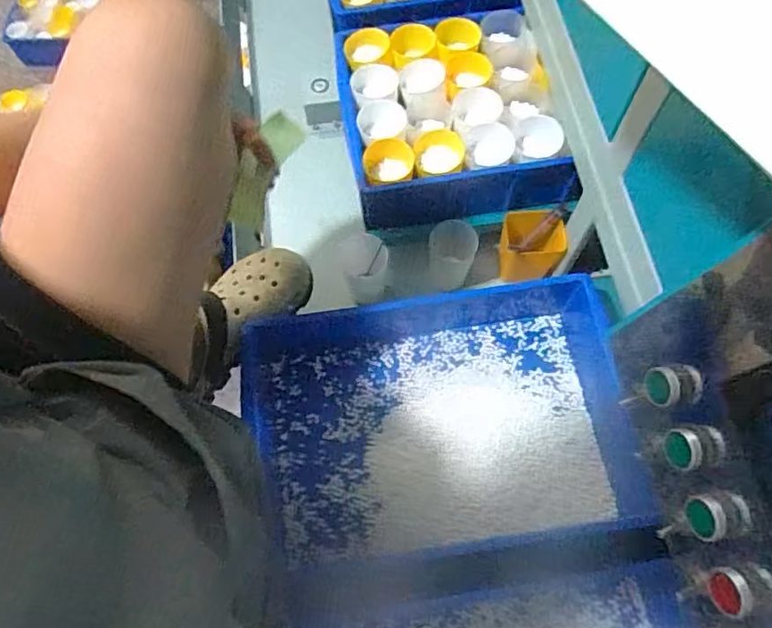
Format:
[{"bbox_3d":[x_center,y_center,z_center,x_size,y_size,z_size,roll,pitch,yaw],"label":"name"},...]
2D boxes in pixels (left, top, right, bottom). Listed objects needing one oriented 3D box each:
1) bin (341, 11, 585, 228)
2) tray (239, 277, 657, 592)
[{"bbox_3d":[0.082,-0.278,0.764,0.266,0.078,0.296,-10,68,-2],"label":"bin"},{"bbox_3d":[0.062,0.123,0.640,0.442,0.080,0.296,-11,68,-2],"label":"tray"}]

